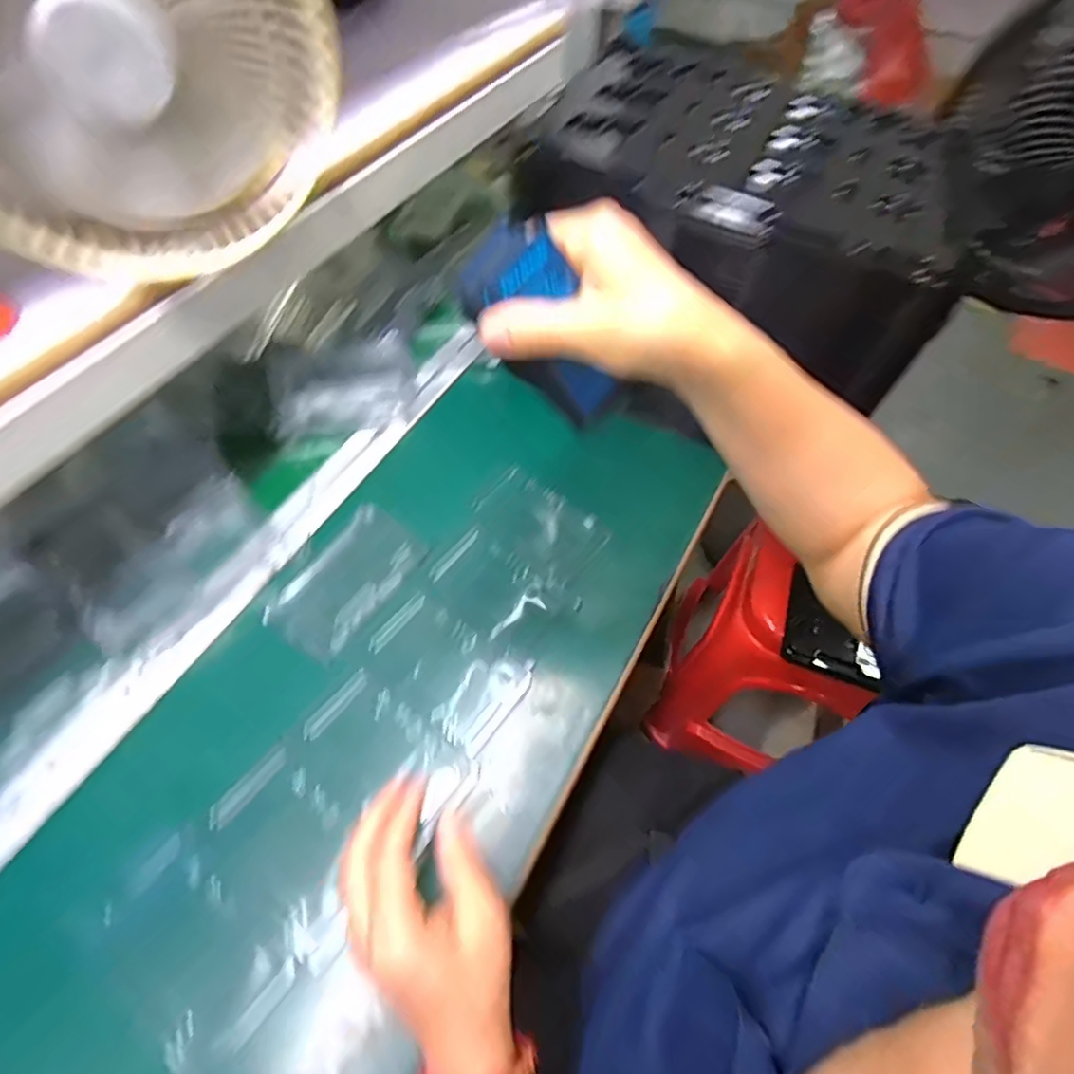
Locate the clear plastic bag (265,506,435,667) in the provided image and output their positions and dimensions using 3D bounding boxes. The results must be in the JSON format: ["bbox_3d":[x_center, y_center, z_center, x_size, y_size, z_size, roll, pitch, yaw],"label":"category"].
[{"bbox_3d":[-0.159,0.036,0.494,0.077,0.007,0.131,30,61,16],"label":"clear plastic bag"}]

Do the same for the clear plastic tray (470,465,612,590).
[{"bbox_3d":[0.003,-0.011,0.537,0.111,0.007,0.079,40,65,10],"label":"clear plastic tray"}]

